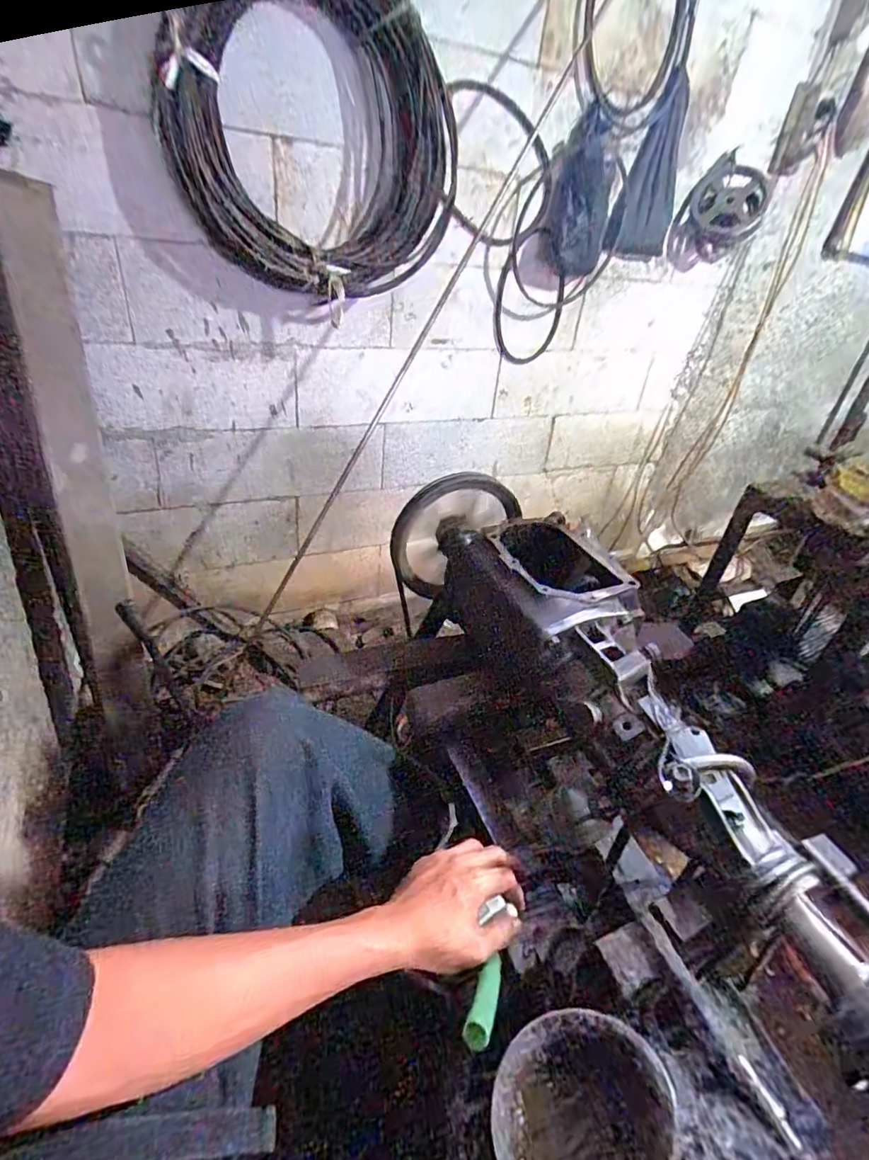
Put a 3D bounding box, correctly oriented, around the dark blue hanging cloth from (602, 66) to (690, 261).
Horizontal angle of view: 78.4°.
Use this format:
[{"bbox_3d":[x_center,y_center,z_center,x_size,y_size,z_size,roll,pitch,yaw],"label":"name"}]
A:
[{"bbox_3d":[0.586,-1.079,1.432,0.232,0.355,0.052,-23,45,-37],"label":"dark blue hanging cloth"}]

